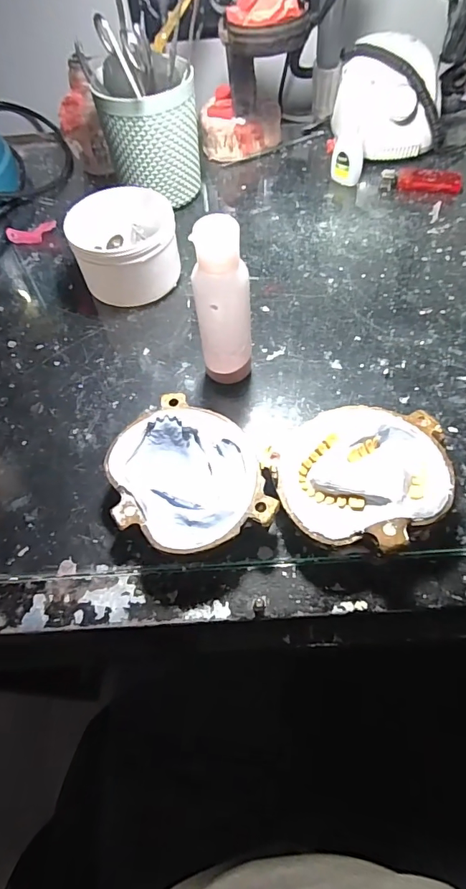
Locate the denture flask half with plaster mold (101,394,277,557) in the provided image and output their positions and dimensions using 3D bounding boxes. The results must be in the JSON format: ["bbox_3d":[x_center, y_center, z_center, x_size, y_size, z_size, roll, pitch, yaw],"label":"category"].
[{"bbox_3d":[-0.032,0.021,0.303,0.092,0.040,0.109,-19,60,-8],"label":"denture flask half with plaster mold"}]

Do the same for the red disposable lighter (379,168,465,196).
[{"bbox_3d":[0.201,-0.283,0.487,0.081,0.017,0.020,10,60,9],"label":"red disposable lighter"}]

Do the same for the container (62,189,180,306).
[{"bbox_3d":[-0.096,-0.180,0.415,0.091,0.062,0.097,-9,59,-2],"label":"container"}]

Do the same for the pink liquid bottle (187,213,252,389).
[{"bbox_3d":[-0.006,-0.090,0.316,0.036,0.127,0.030,-5,59,0],"label":"pink liquid bottle"}]

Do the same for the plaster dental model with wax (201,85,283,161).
[{"bbox_3d":[0.011,-0.371,0.527,0.094,0.060,0.046,-9,59,-2],"label":"plaster dental model with wax"}]

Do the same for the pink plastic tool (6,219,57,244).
[{"bbox_3d":[-0.210,-0.222,0.477,0.050,0.013,0.022,-22,61,-10],"label":"pink plastic tool"}]

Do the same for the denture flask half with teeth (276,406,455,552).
[{"bbox_3d":[0.079,0.023,0.296,0.111,0.036,0.097,10,60,9],"label":"denture flask half with teeth"}]

